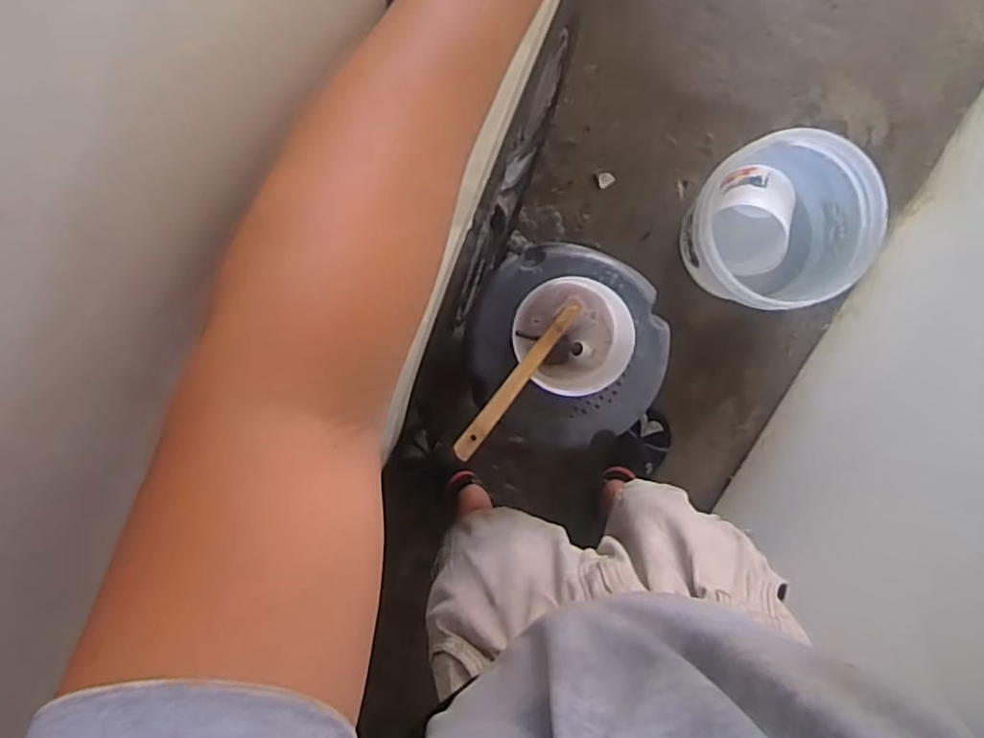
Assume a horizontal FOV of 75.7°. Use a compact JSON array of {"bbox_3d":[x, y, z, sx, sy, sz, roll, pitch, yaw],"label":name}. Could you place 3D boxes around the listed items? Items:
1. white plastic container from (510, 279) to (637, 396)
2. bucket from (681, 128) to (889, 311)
[{"bbox_3d":[0.118,-0.049,0.893,0.173,0.140,0.160,10,95,0],"label":"white plastic container"},{"bbox_3d":[0.538,-0.269,1.243,0.297,0.281,0.294,0,95,1],"label":"bucket"}]

